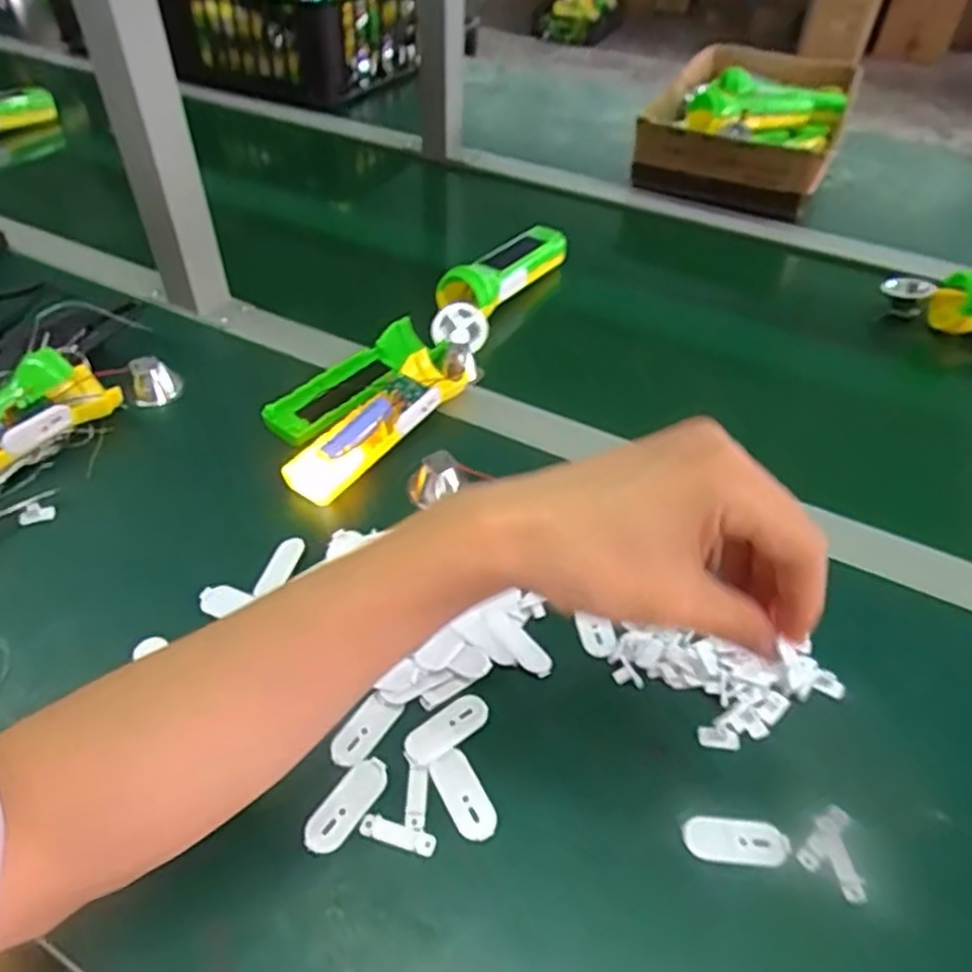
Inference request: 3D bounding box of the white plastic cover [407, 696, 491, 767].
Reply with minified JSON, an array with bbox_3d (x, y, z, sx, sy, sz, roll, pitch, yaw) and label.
[{"bbox_3d":[-0.020,0.128,0.382,0.049,0.004,0.020,-29,53,-28],"label":"white plastic cover"}]

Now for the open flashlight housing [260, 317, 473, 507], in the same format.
[{"bbox_3d":[-0.090,-0.067,0.554,0.096,0.034,0.182,30,51,25],"label":"open flashlight housing"}]

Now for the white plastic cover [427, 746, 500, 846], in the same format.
[{"bbox_3d":[-0.011,0.155,0.364,0.021,0.004,0.046,-22,50,-23],"label":"white plastic cover"}]

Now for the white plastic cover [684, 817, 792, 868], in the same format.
[{"bbox_3d":[0.120,0.170,0.347,0.050,0.004,0.020,4,45,1],"label":"white plastic cover"}]

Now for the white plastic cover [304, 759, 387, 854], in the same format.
[{"bbox_3d":[-0.069,0.157,0.357,0.021,0.004,0.050,27,49,22],"label":"white plastic cover"}]

